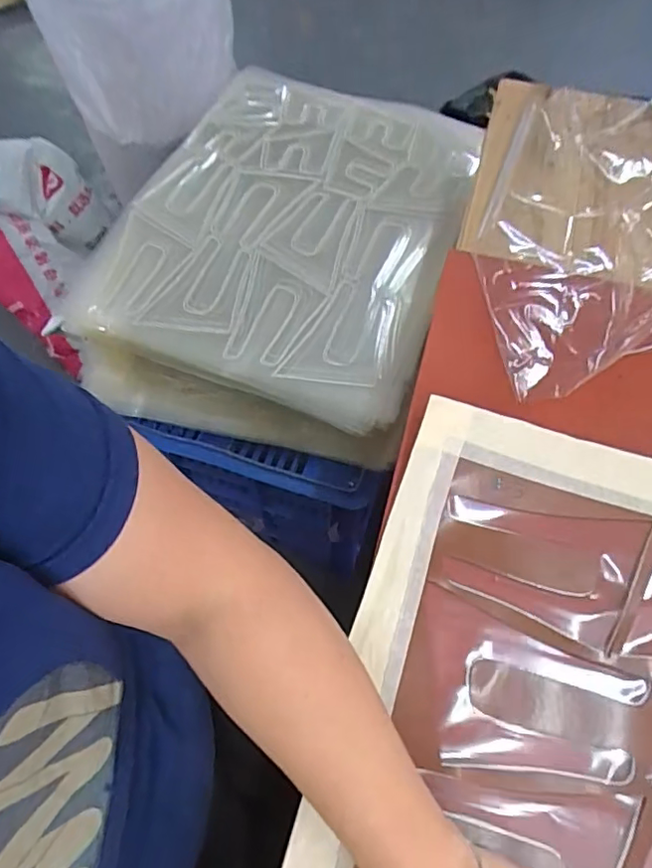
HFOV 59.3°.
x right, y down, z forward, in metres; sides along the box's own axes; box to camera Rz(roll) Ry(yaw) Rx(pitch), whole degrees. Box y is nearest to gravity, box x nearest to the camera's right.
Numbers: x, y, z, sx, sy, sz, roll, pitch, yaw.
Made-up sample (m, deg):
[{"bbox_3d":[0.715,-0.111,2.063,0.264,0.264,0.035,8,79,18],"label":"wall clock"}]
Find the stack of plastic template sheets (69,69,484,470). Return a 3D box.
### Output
[{"bbox_3d":[-0.050,-0.303,0.871,0.466,0.137,0.629,14,63,8],"label":"stack of plastic template sheets"}]

